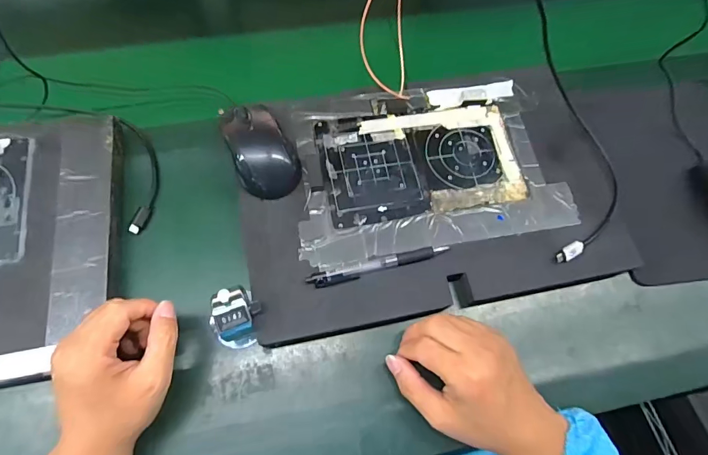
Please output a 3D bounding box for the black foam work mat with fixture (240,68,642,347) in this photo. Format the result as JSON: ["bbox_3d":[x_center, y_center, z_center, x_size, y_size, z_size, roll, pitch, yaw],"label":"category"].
[{"bbox_3d":[0.079,-0.041,0.448,0.400,0.044,0.261,-10,68,-7],"label":"black foam work mat with fixture"}]

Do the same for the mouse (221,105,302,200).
[{"bbox_3d":[-0.096,-0.082,0.423,0.059,0.036,0.100,-24,70,-13],"label":"mouse"}]

